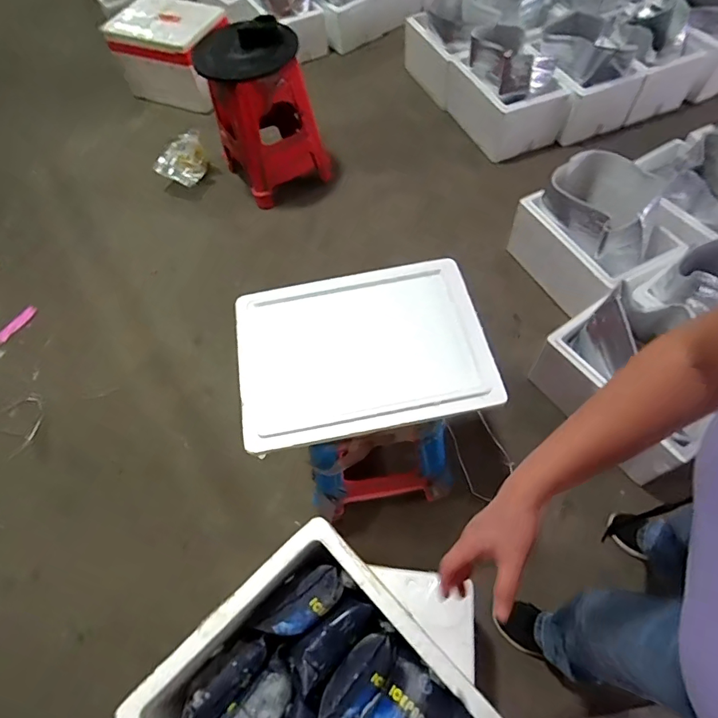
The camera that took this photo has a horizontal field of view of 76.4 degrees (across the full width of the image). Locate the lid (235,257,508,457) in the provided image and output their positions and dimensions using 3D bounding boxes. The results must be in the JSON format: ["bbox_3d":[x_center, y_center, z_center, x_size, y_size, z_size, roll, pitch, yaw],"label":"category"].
[{"bbox_3d":[0.010,-0.024,0.942,0.510,0.048,0.378,-11,60,-4],"label":"lid"}]

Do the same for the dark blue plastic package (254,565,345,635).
[{"bbox_3d":[-0.086,0.382,0.713,0.138,0.036,0.060,-40,91,-11],"label":"dark blue plastic package"}]

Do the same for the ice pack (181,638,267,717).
[{"bbox_3d":[-0.199,0.482,0.673,0.048,0.043,0.154,36,67,21],"label":"ice pack"}]

